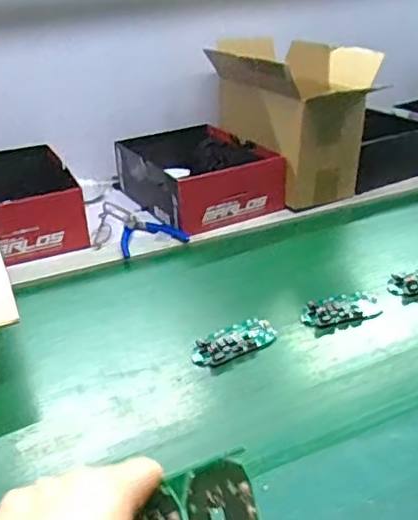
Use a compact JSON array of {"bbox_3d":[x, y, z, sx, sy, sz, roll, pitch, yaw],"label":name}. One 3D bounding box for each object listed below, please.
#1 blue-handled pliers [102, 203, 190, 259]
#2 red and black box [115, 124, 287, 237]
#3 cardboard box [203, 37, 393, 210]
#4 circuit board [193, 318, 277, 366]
[{"bbox_3d":[-0.102,-0.060,0.887,0.092,0.011,0.172,-11,32,-18],"label":"blue-handled pliers"},{"bbox_3d":[-0.026,-0.143,0.932,0.175,0.088,0.256,-18,35,-28],"label":"red and black box"},{"bbox_3d":[0.127,-0.227,0.962,0.162,0.212,0.259,-17,32,-25],"label":"cardboard box"},{"bbox_3d":[0.027,0.089,0.645,0.099,0.011,0.046,-16,34,-25],"label":"circuit board"}]

